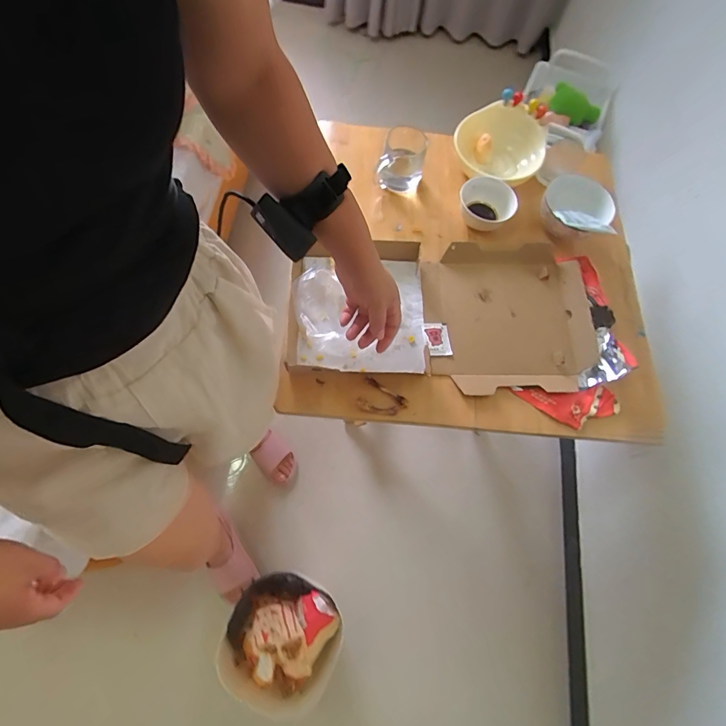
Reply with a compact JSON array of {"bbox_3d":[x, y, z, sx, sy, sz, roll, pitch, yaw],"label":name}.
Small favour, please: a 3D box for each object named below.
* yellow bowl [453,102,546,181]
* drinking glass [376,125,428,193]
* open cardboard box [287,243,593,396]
[{"bbox_3d":[0.290,-0.479,0.874,0.180,0.077,0.166,1,68,-3],"label":"yellow bowl"},{"bbox_3d":[0.077,-0.408,0.824,0.090,0.087,0.085,19,68,4],"label":"drinking glass"},{"bbox_3d":[0.143,-0.091,0.725,0.549,0.063,0.282,-2,71,-2],"label":"open cardboard box"}]

